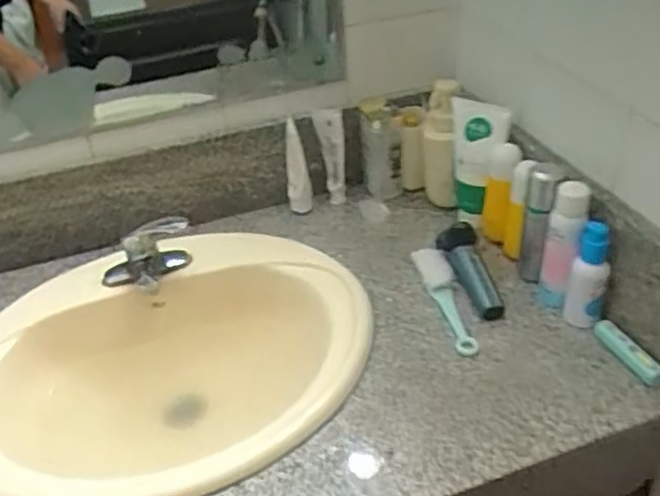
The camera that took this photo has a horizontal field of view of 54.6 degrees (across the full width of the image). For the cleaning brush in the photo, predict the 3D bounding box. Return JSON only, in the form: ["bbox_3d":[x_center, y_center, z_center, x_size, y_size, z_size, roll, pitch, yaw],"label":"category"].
[{"bbox_3d":[0.153,0.064,0.837,0.037,0.020,0.195,-10,38,-6],"label":"cleaning brush"}]

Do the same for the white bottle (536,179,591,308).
[{"bbox_3d":[0.285,0.002,0.785,0.042,0.172,0.042,7,40,16],"label":"white bottle"}]

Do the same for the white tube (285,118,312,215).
[{"bbox_3d":[-0.053,-0.133,1.025,0.039,0.143,0.046,-6,38,-1],"label":"white tube"}]

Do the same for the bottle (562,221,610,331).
[{"bbox_3d":[0.308,0.035,0.761,0.040,0.146,0.033,7,40,16],"label":"bottle"}]

